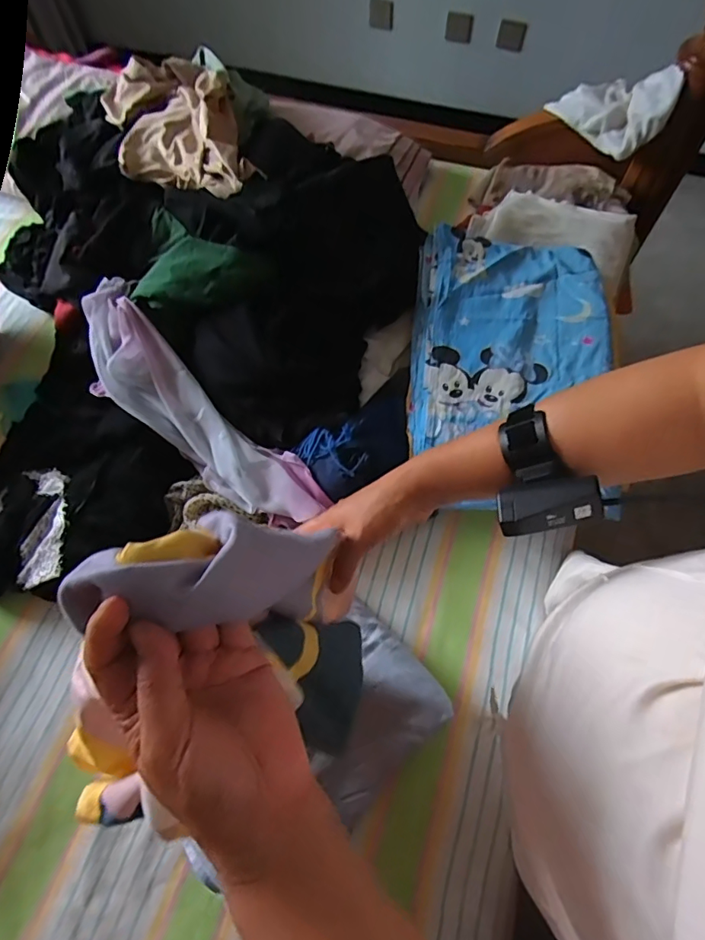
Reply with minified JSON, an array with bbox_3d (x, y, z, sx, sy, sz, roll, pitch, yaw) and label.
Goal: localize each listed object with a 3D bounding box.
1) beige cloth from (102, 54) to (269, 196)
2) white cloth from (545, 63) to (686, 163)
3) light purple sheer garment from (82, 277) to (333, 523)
[{"bbox_3d":[-0.298,-0.589,0.844,0.213,0.083,0.424,-21,67,-8],"label":"beige cloth"},{"bbox_3d":[0.480,-0.683,0.928,0.213,0.119,0.076,37,71,16],"label":"white cloth"},{"bbox_3d":[-0.228,-0.078,0.704,0.127,0.112,0.445,-42,71,-16],"label":"light purple sheer garment"}]

